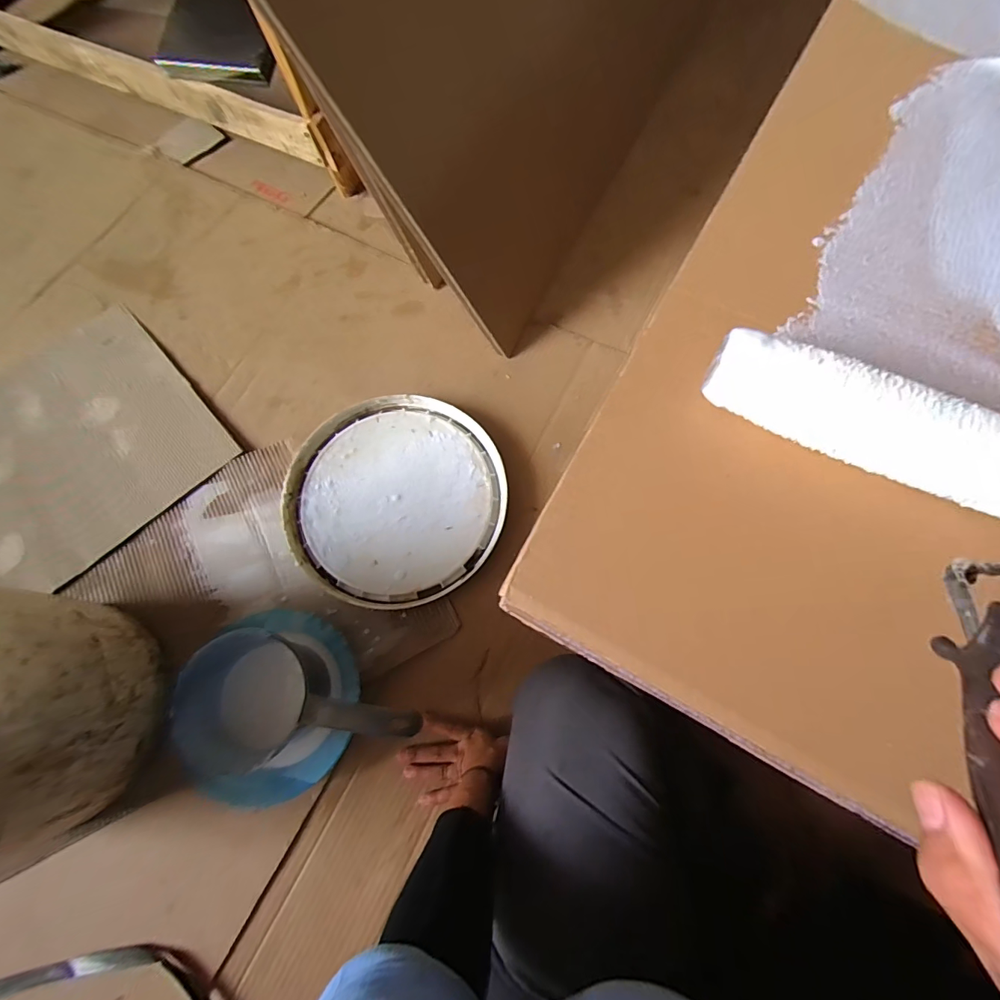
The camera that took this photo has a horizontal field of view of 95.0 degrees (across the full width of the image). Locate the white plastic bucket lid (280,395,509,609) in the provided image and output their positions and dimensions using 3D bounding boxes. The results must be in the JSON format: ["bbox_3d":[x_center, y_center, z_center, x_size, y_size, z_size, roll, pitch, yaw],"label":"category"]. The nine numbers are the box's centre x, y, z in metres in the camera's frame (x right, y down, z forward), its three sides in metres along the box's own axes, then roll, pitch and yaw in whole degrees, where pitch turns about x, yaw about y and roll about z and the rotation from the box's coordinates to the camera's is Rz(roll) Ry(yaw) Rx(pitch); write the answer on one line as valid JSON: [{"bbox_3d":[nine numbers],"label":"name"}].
[{"bbox_3d":[-0.149,-0.007,0.657,0.303,0.018,0.299,0,73,0],"label":"white plastic bucket lid"}]

